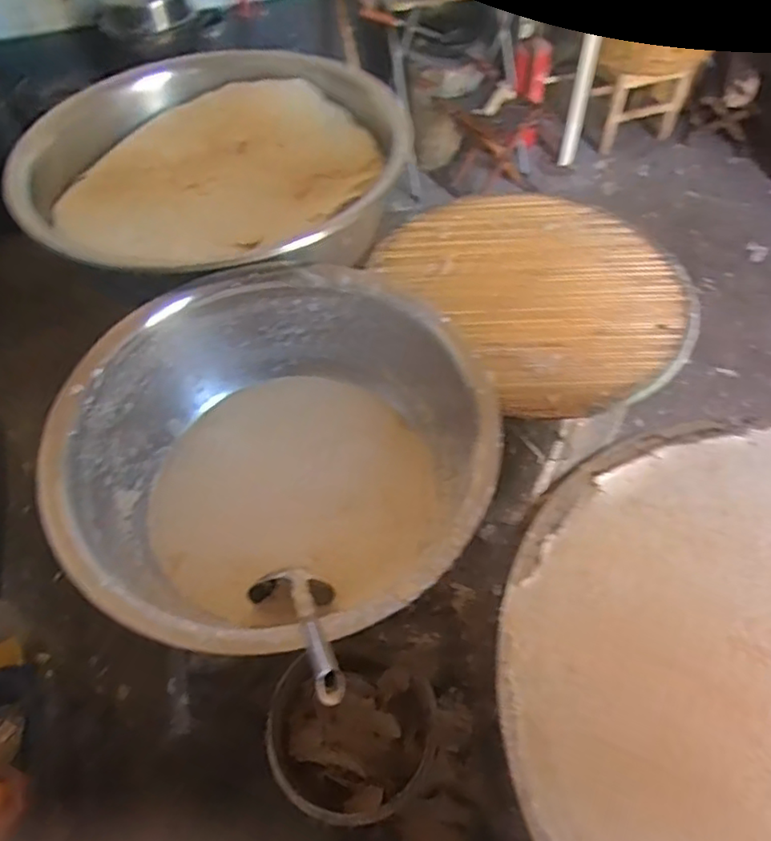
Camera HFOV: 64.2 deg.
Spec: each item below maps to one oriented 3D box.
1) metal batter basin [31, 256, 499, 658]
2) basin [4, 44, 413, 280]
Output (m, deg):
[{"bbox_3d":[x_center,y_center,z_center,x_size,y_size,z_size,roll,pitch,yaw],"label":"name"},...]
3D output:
[{"bbox_3d":[-0.131,0.063,0.846,0.526,0.246,0.528,-1,53,2],"label":"metal batter basin"},{"bbox_3d":[-0.272,-0.471,1.102,0.597,0.150,0.564,13,55,12],"label":"basin"}]

